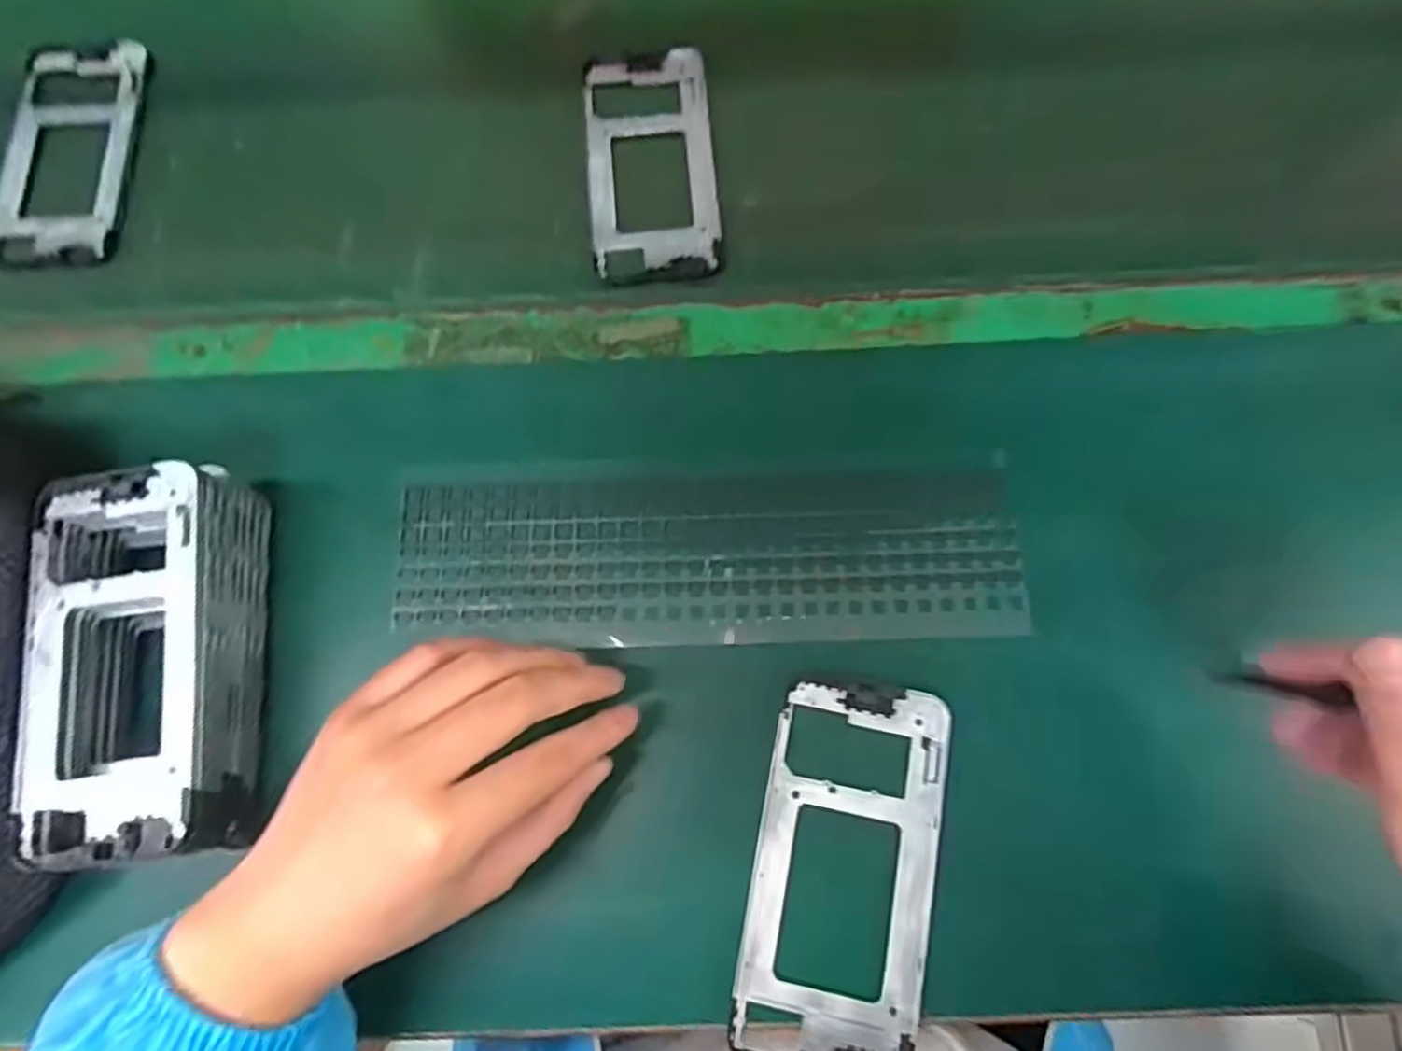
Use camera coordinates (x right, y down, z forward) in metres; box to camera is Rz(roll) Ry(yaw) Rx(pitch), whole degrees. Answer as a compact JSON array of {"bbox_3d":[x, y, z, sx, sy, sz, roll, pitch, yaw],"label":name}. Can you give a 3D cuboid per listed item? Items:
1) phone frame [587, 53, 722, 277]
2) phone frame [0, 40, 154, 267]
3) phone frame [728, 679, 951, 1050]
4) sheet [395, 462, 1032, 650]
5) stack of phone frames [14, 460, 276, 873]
[{"bbox_3d":[-0.030,-0.218,0.407,0.075,0.013,0.155,-5,73,-1],"label":"phone frame"},{"bbox_3d":[-0.383,-0.229,0.409,0.079,0.011,0.157,-3,73,0],"label":"phone frame"},{"bbox_3d":[0.062,0.149,0.292,0.076,0.005,0.159,11,74,4],"label":"phone frame"},{"bbox_3d":[0.004,0.012,0.336,0.300,0.005,0.090,0,73,1],"label":"sheet"},{"bbox_3d":[-0.242,0.059,0.297,0.076,0.049,0.159,-8,73,-2],"label":"stack of phone frames"}]

